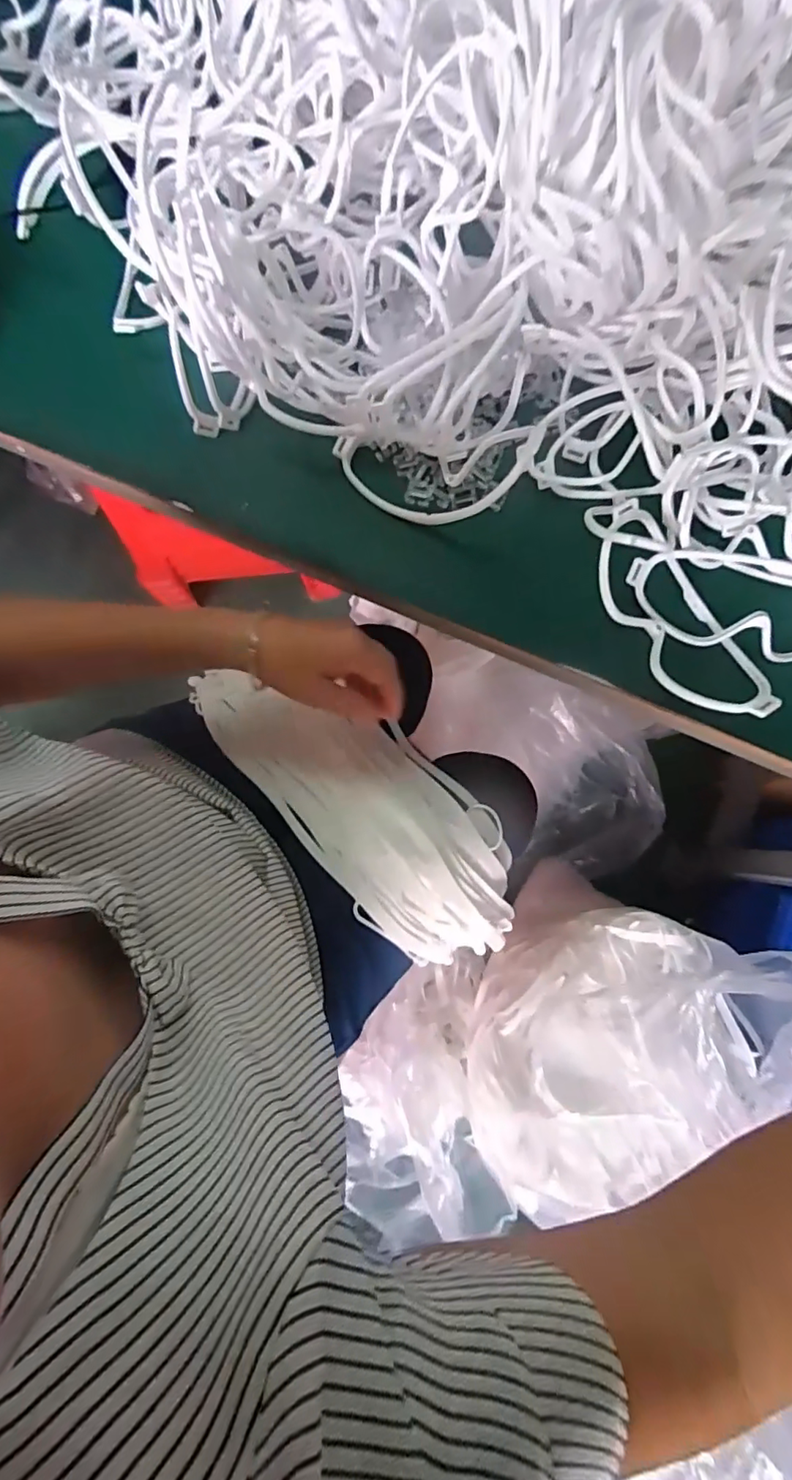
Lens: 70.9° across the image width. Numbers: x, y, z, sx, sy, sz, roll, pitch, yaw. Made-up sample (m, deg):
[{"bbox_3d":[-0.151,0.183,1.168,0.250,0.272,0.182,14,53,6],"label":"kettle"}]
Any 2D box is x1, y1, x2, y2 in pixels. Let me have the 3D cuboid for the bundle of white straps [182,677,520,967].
[{"bbox_3d":[-0.035,0.060,0.513,0.359,0.070,0.139,40,82,4],"label":"bundle of white straps"}]

